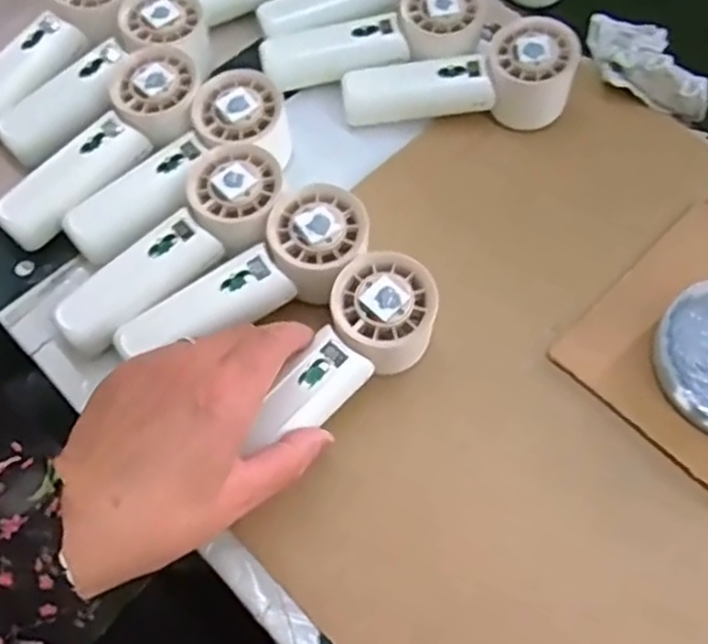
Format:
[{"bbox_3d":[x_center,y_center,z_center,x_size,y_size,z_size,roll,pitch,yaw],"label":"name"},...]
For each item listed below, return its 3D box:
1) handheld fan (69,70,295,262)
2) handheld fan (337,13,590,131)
[{"bbox_3d":[-0.108,-0.094,0.452,0.159,0.046,0.061,-40,69,-6],"label":"handheld fan"},{"bbox_3d":[0.071,-0.166,0.491,0.152,0.067,0.048,0,61,-3],"label":"handheld fan"}]

